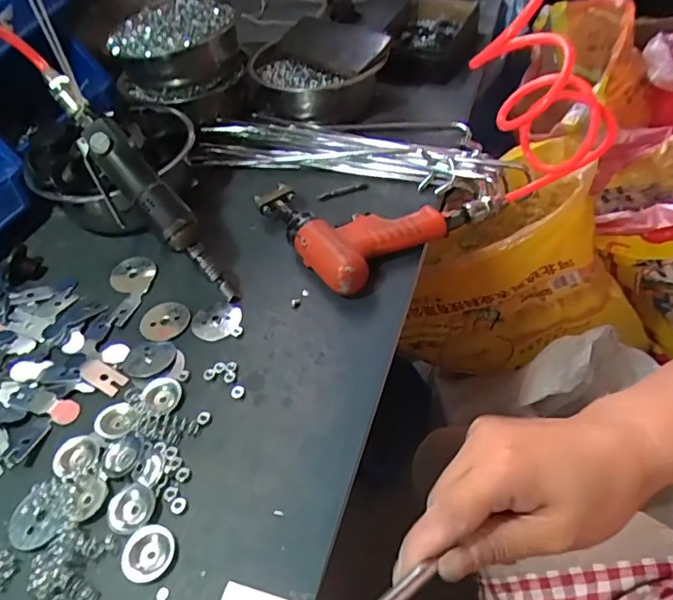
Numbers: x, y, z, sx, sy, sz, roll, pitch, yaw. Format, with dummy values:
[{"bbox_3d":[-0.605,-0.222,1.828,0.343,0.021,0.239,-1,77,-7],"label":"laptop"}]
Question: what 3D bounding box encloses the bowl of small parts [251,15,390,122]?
[{"bbox_3d":[-0.025,-0.317,0.745,0.183,0.094,0.174,-4,47,4],"label":"bowl of small parts"}]

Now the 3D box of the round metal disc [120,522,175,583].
[{"bbox_3d":[-0.128,0.172,0.358,0.034,0.004,0.035,-4,47,4],"label":"round metal disc"}]

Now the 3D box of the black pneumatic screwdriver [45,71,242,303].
[{"bbox_3d":[-0.186,-0.099,0.502,0.048,0.045,0.252,-42,96,-30],"label":"black pneumatic screwdriver"}]

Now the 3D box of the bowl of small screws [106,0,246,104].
[{"bbox_3d":[-0.222,-0.349,0.737,0.174,0.078,0.152,-17,48,-9],"label":"bowl of small screws"}]

